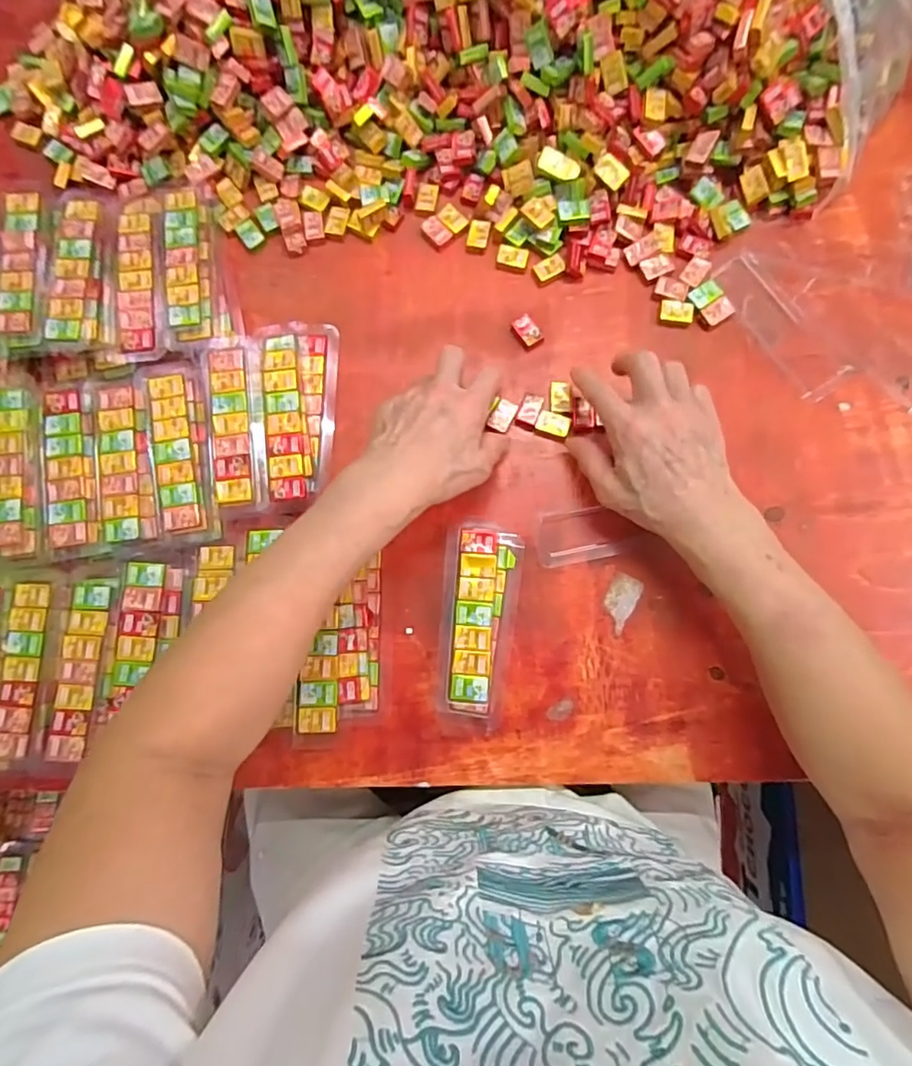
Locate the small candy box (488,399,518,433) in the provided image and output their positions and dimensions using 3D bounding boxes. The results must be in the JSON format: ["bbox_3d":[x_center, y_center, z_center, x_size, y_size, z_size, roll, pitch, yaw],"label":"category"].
[{"bbox_3d":[0.037,-0.094,0.440,0.016,0.004,0.025,26,83,6],"label":"small candy box"}]

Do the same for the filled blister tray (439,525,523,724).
[{"bbox_3d":[0.018,0.064,0.405,0.047,0.027,0.132,7,82,4],"label":"filled blister tray"}]

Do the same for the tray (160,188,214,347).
[{"bbox_3d":[-0.218,-0.216,0.455,0.034,0.029,0.134,-9,81,1],"label":"tray"}]

